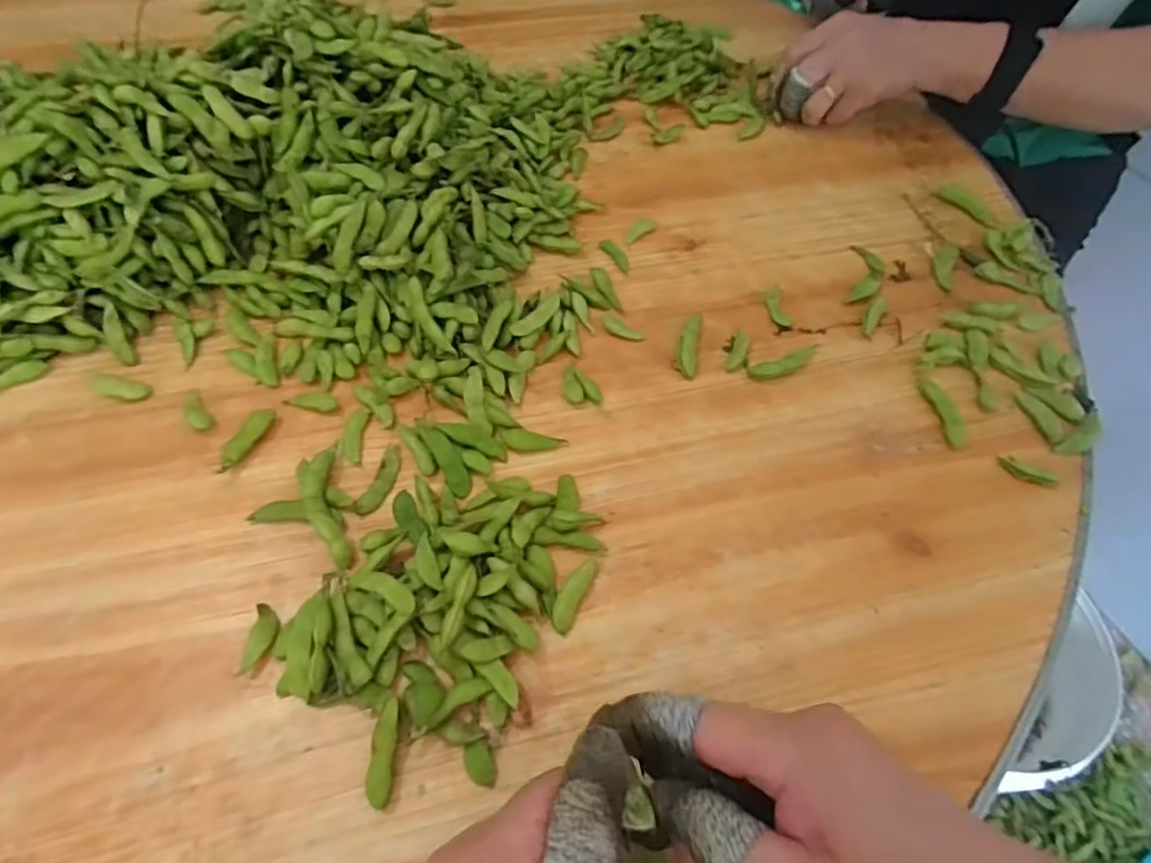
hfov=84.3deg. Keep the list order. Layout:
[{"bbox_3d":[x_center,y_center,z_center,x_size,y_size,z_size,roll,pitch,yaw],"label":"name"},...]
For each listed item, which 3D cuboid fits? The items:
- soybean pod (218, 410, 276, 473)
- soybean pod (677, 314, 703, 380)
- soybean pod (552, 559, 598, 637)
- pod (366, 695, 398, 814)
[{"bbox_3d":[-0.197,0.005,0.382,0.013,0.011,0.045,16,57,8],"label":"soybean pod"},{"bbox_3d":[0.079,-0.062,0.437,0.014,0.011,0.058,12,56,5],"label":"soybean pod"},{"bbox_3d":[-0.001,0.086,0.335,0.012,0.008,0.042,23,58,13],"label":"soybean pod"},{"bbox_3d":[-0.087,0.146,0.288,0.011,0.013,0.043,1,56,-1],"label":"pod"}]

